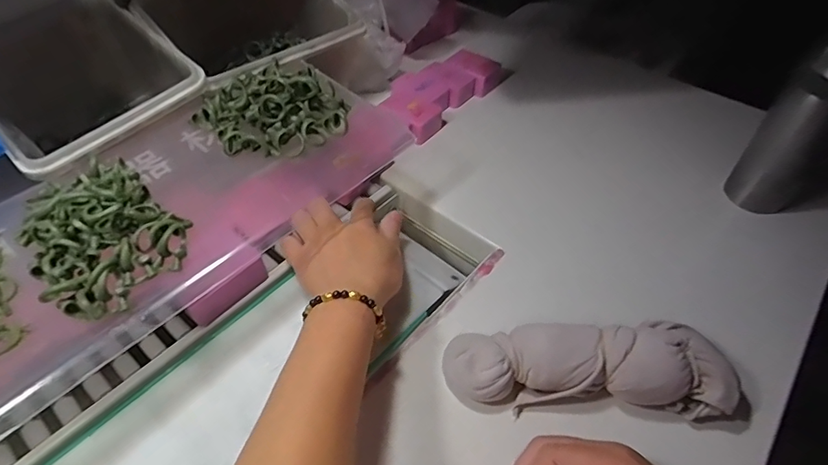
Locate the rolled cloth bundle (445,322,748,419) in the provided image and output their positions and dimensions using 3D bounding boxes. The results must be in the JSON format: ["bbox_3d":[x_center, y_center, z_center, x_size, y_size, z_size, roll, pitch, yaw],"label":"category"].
[{"bbox_3d":[0.128,0.101,0.360,0.203,0.053,0.059,3,49,1],"label":"rolled cloth bundle"}]

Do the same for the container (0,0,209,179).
[{"bbox_3d":[-0.312,-0.119,0.461,0.208,0.115,0.160,35,57,26],"label":"container"}]

